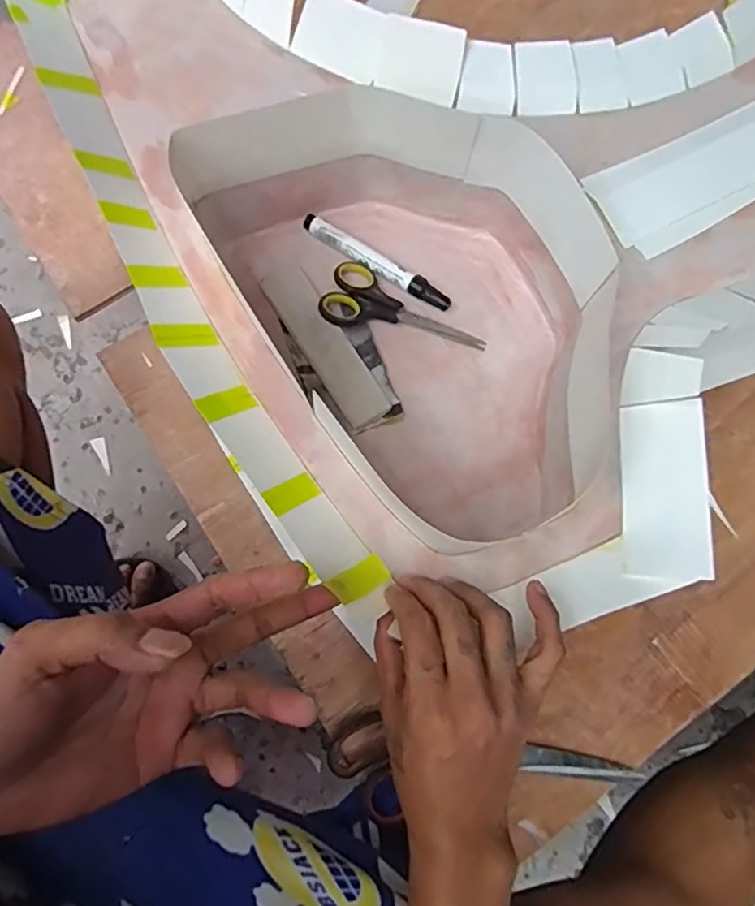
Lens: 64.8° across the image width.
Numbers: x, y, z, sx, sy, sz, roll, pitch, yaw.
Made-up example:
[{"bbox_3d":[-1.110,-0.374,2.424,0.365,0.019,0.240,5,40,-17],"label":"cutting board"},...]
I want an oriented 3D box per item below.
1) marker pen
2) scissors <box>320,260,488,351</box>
[{"bbox_3d":[-0.001,-0.161,0.507,0.141,0.015,0.017,33,78,8],"label":"marker pen"},{"bbox_3d":[0.025,-0.124,0.494,0.135,0.019,0.059,9,76,2],"label":"scissors"}]

